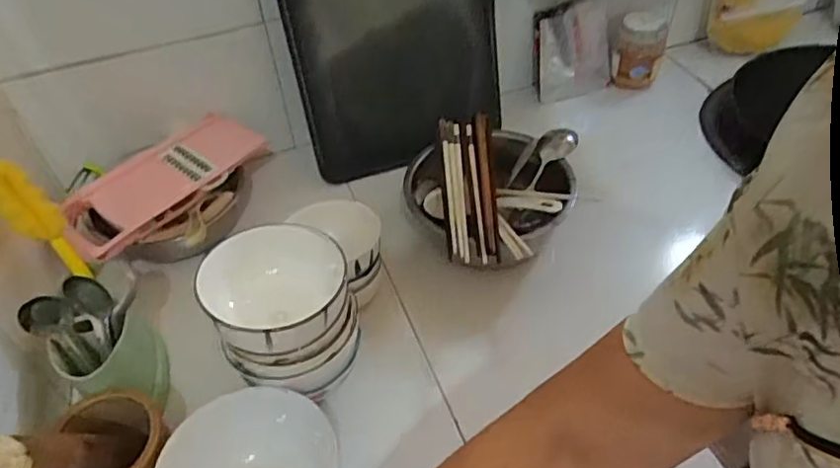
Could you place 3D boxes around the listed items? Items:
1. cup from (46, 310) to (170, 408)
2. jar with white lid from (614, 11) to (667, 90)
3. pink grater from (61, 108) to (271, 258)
[{"bbox_3d":[-0.303,0.130,0.617,0.082,0.087,0.083,-2,46,2],"label":"cup"},{"bbox_3d":[0.344,-0.286,0.975,0.074,0.089,0.085,16,49,17],"label":"jar with white lid"},{"bbox_3d":[-0.314,-0.064,0.797,0.111,0.074,0.281,28,54,27],"label":"pink grater"}]

